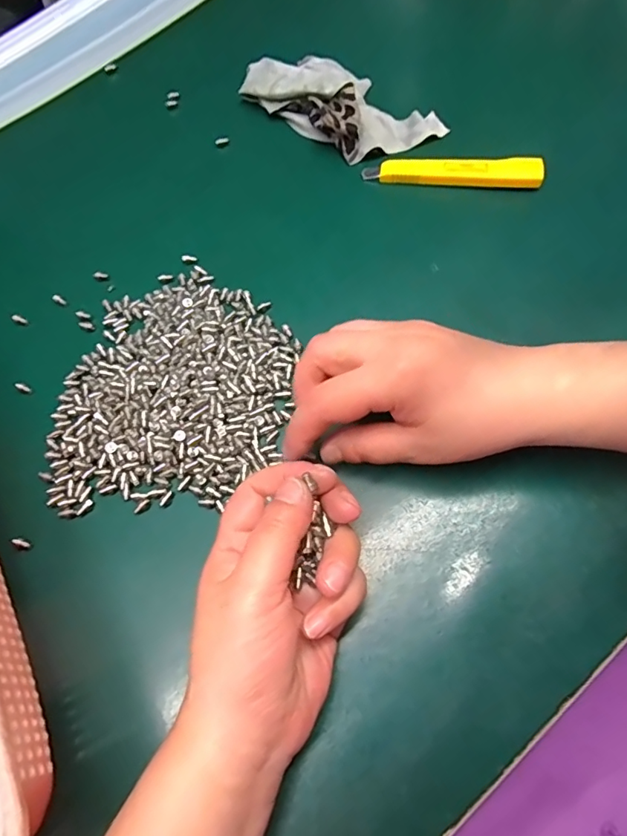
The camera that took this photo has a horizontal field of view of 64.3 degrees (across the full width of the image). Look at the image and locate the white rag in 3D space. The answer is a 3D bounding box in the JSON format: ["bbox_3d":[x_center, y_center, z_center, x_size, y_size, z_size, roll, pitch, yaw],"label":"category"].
[{"bbox_3d":[0.023,-0.254,0.393,0.151,0.036,0.078,37,72,17],"label":"white rag"}]

